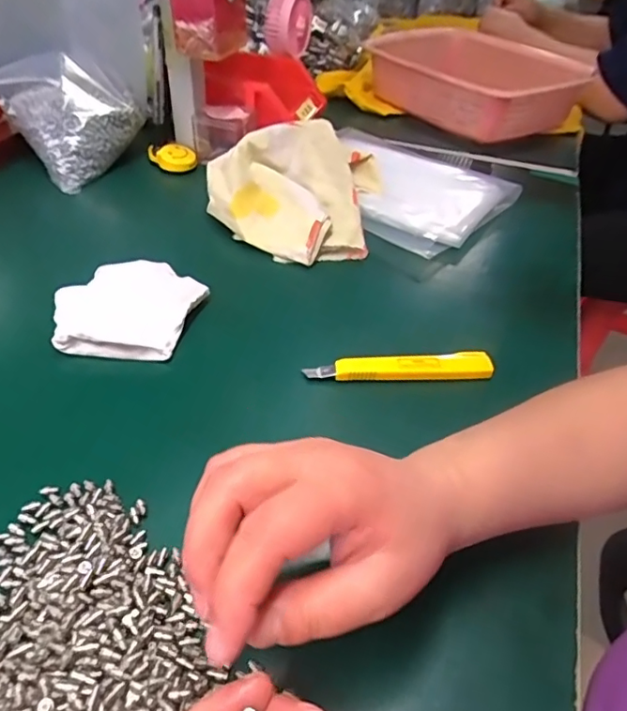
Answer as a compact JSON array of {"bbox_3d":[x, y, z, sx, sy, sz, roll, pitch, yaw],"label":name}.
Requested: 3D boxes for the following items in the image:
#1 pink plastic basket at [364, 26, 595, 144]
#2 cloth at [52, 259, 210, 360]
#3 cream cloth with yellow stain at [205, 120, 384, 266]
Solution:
[{"bbox_3d":[0.232,-0.388,0.771,0.211,0.071,0.290,-21,48,-25],"label":"pink plastic basket"},{"bbox_3d":[-0.146,-0.038,0.426,0.112,0.023,0.089,3,43,-2],"label":"cloth"},{"bbox_3d":[-0.018,-0.166,0.536,0.169,0.069,0.168,4,42,0],"label":"cream cloth with yellow stain"}]

